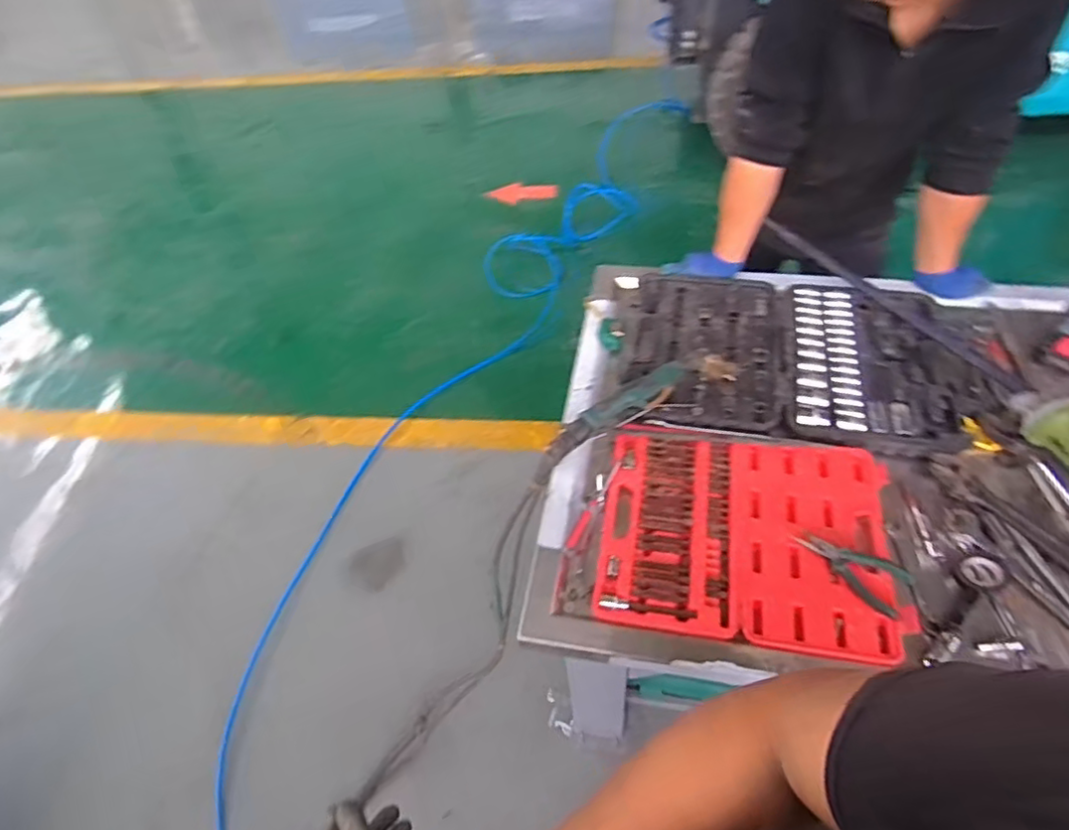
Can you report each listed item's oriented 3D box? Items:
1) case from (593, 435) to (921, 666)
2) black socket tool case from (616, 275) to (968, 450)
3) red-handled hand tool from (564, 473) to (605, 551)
[{"bbox_3d":[0.282,0.157,0.852,0.372,0.033,0.308,7,51,12],"label":"case"},{"bbox_3d":[0.393,-0.113,1.023,0.505,0.047,0.323,10,51,14],"label":"black socket tool case"},{"bbox_3d":[0.082,0.144,0.921,0.028,0.013,0.123,16,53,18],"label":"red-handled hand tool"}]

